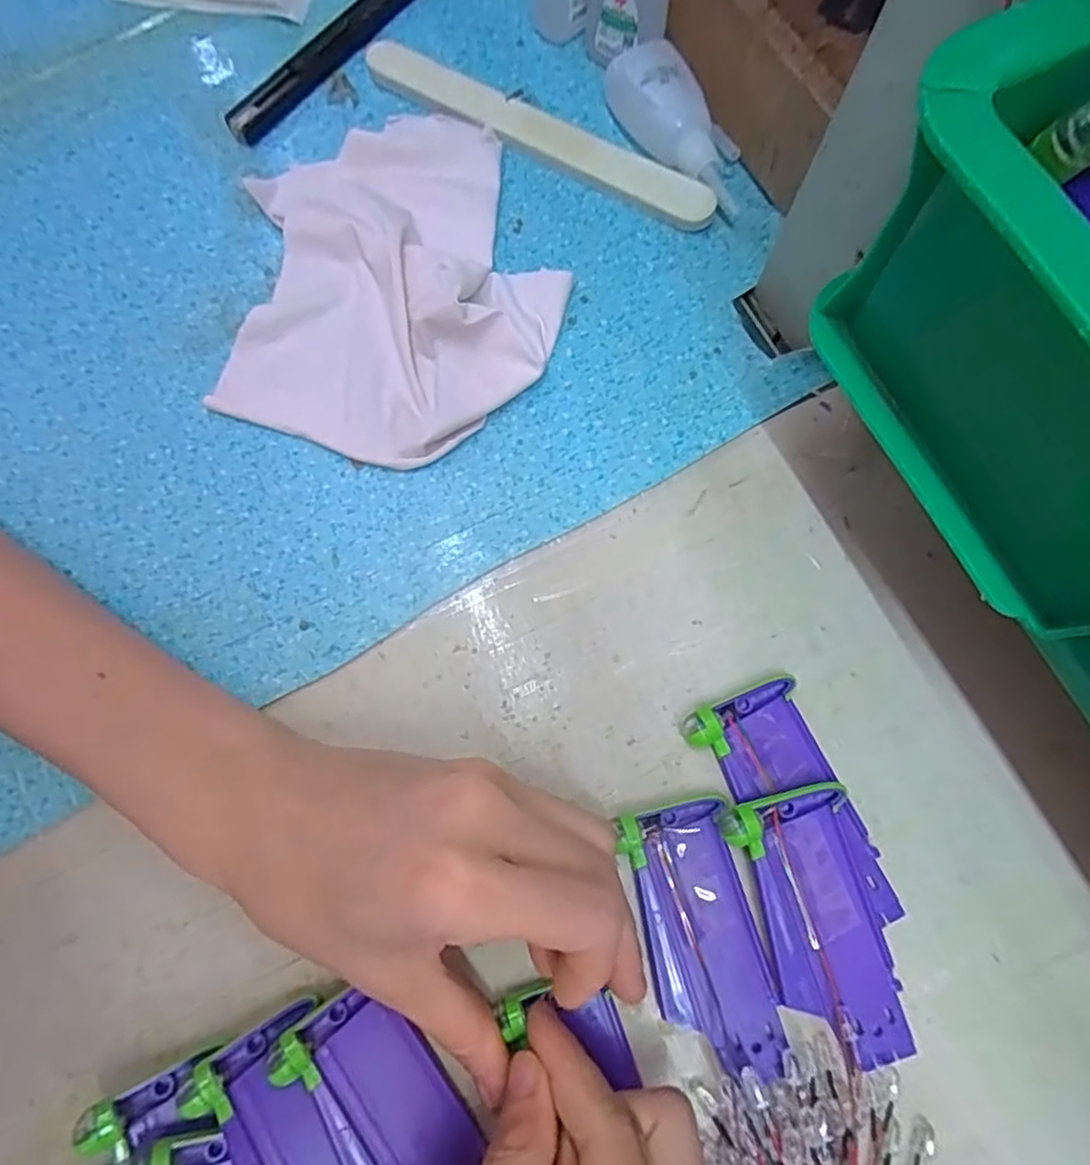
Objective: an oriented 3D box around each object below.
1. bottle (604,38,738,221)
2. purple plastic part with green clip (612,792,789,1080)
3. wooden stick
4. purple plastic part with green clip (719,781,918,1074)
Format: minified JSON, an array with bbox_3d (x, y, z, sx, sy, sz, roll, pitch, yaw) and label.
[{"bbox_3d":[0.058,-0.196,0.286,0.034,0.019,0.082,-23,77,-5],"label":"bottle"},{"bbox_3d":[0.052,0.119,0.220,0.038,0.007,0.085,-12,77,-2],"label":"purple plastic part with green clip"},{"bbox_3d":[-0.004,-0.203,0.294,0.173,0.007,0.024,28,78,7],"label":"wooden stick"},{"bbox_3d":[0.091,0.116,0.219,0.041,0.014,0.088,-13,77,-3],"label":"purple plastic part with green clip"}]

